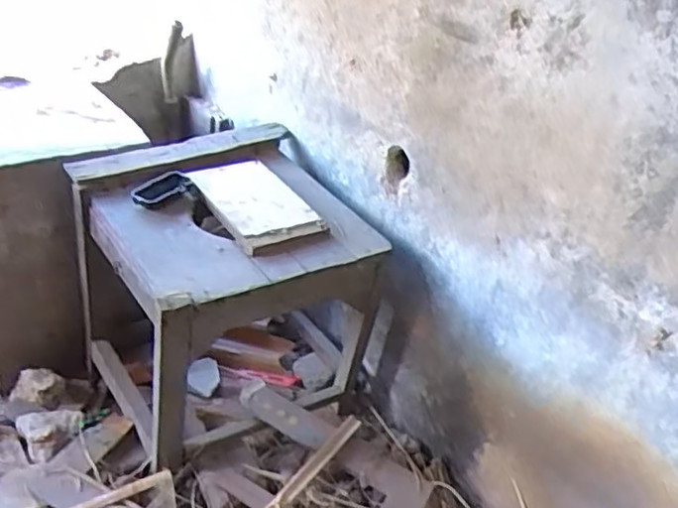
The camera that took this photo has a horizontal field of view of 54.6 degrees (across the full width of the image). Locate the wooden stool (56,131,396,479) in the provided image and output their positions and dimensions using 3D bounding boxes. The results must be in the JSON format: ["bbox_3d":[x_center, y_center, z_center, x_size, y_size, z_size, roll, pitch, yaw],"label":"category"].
[{"bbox_3d":[-0.225,0.073,1.260,0.448,0.443,0.455,-16,40,-29],"label":"wooden stool"}]

